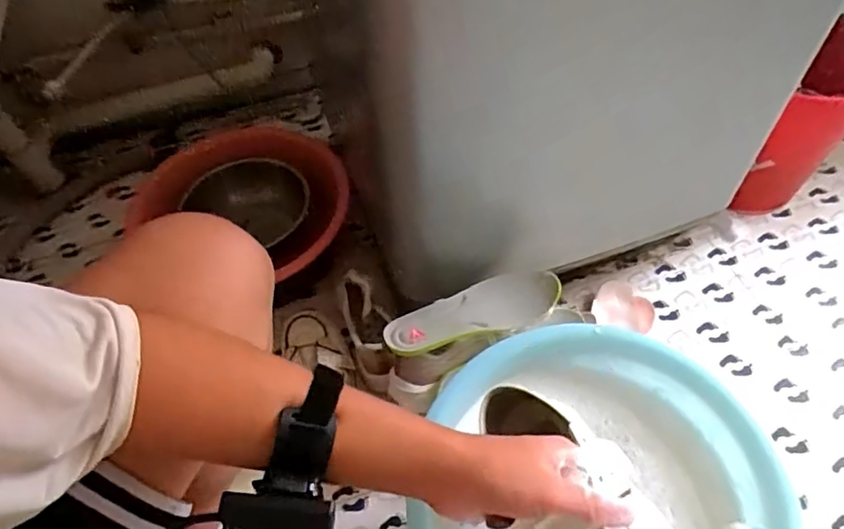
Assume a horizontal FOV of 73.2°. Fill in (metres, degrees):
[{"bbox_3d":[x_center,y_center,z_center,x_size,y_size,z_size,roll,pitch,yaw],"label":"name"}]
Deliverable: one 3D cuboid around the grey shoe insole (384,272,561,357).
[{"bbox_3d":[0.063,0.059,0.718,0.220,0.031,0.076,-16,56,-6],"label":"grey shoe insole"}]

